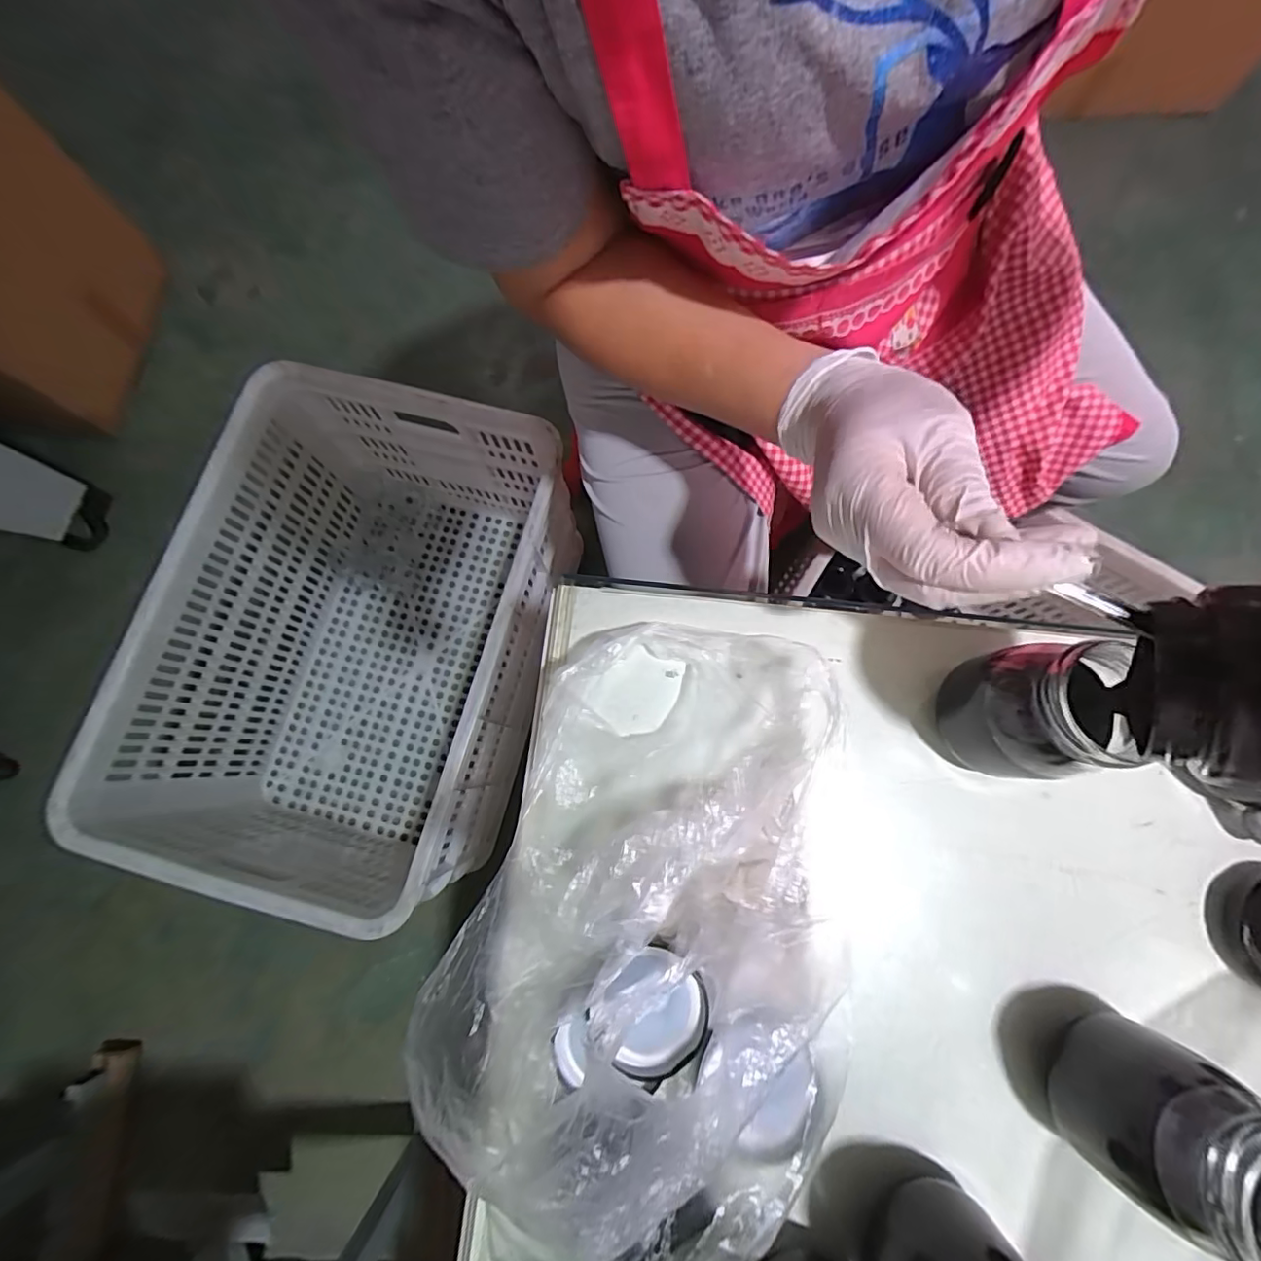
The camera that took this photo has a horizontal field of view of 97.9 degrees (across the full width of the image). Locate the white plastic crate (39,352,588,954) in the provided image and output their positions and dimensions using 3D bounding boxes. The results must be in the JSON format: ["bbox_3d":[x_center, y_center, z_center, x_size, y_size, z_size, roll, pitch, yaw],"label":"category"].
[{"bbox_3d":[-0.381,0.033,0.798,0.456,0.342,0.663,15,78,4],"label":"white plastic crate"}]

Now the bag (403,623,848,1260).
[{"bbox_3d":[0.016,0.127,0.261,0.180,0.096,0.278,15,78,4],"label":"bag"}]

